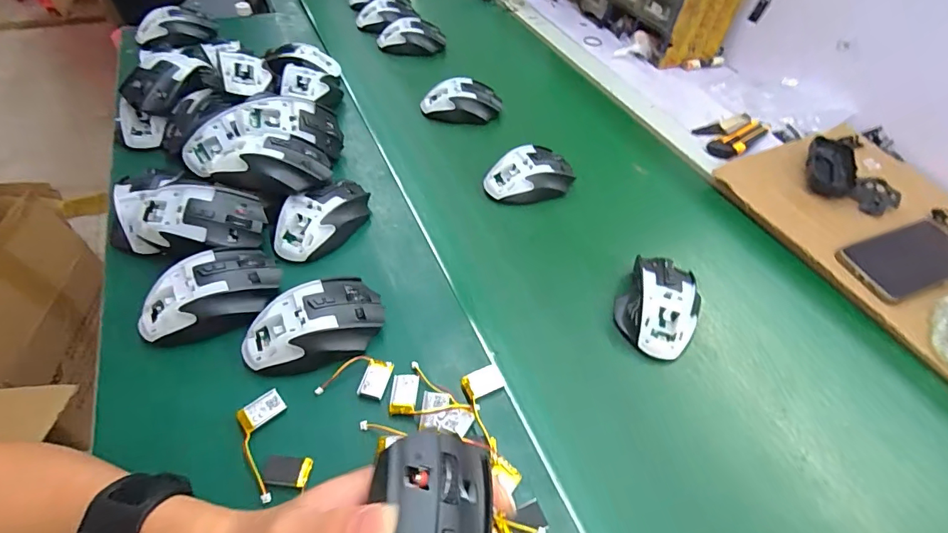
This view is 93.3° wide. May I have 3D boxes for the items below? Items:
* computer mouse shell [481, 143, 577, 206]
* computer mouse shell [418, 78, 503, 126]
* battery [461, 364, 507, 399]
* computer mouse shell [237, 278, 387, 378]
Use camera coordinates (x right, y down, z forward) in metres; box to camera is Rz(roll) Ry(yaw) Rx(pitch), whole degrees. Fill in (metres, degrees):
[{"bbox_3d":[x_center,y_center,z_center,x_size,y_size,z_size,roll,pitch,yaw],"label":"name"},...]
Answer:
[{"bbox_3d":[0.067,-0.110,0.559,0.109,0.050,0.064,-18,53,-20],"label":"computer mouse shell"},{"bbox_3d":[-0.018,-0.242,0.657,0.113,0.038,0.060,-3,50,-8],"label":"computer mouse shell"},{"bbox_3d":[0.007,0.098,0.373,0.035,0.010,0.021,-18,53,-19],"label":"battery"},{"bbox_3d":[-0.138,0.048,0.384,0.115,0.036,0.069,-17,53,-19],"label":"computer mouse shell"}]

